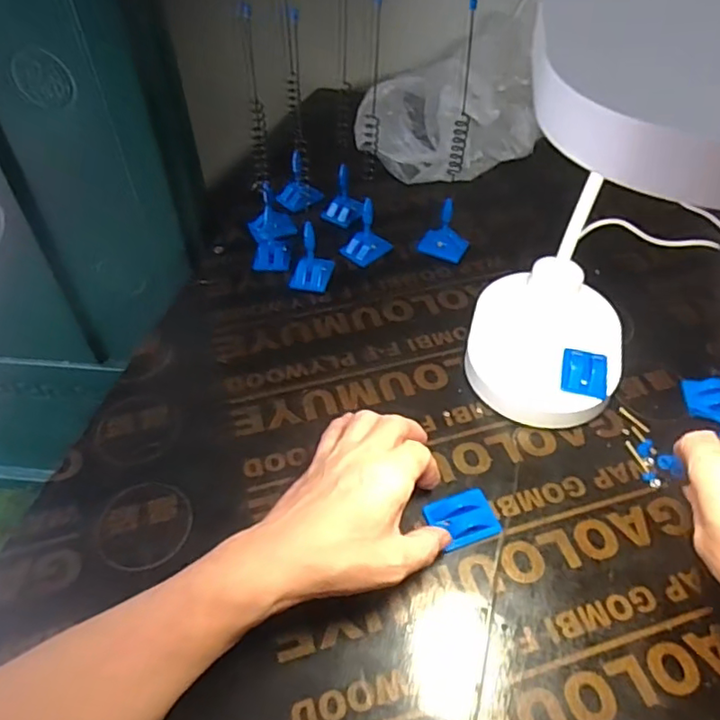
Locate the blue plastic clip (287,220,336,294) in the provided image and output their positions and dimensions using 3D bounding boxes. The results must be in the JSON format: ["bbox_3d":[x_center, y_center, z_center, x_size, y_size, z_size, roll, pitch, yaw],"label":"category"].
[{"bbox_3d":[-0.046,-0.097,0.546,0.035,0.056,0.038,8,49,8],"label":"blue plastic clip"}]

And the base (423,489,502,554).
[{"bbox_3d":[0.070,0.106,0.394,0.045,0.009,0.034,-17,50,-14],"label":"base"}]

